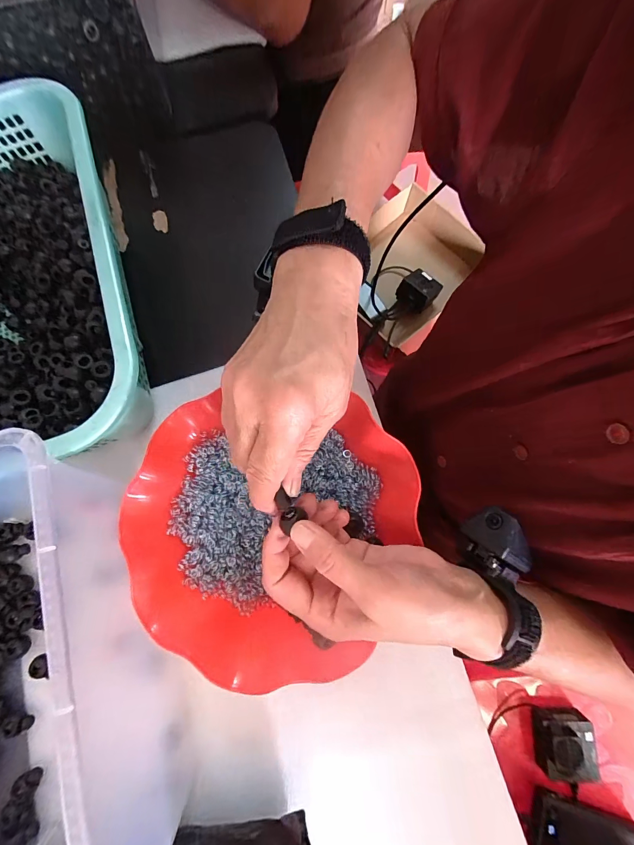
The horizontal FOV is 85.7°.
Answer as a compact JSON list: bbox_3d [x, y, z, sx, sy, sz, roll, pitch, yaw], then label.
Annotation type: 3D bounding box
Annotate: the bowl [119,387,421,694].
[{"bbox_3d":[-0.035,0.090,0.284,0.217,0.068,0.200,3,77,1],"label":"bowl"}]

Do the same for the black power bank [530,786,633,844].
[{"bbox_3d":[0.369,0.569,0.470,0.156,0.022,0.068,18,60,4],"label":"black power bank"}]

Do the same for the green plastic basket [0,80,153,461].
[{"bbox_3d":[-0.319,-0.119,0.322,0.296,0.097,0.356,-14,77,-3],"label":"green plastic basket"}]

